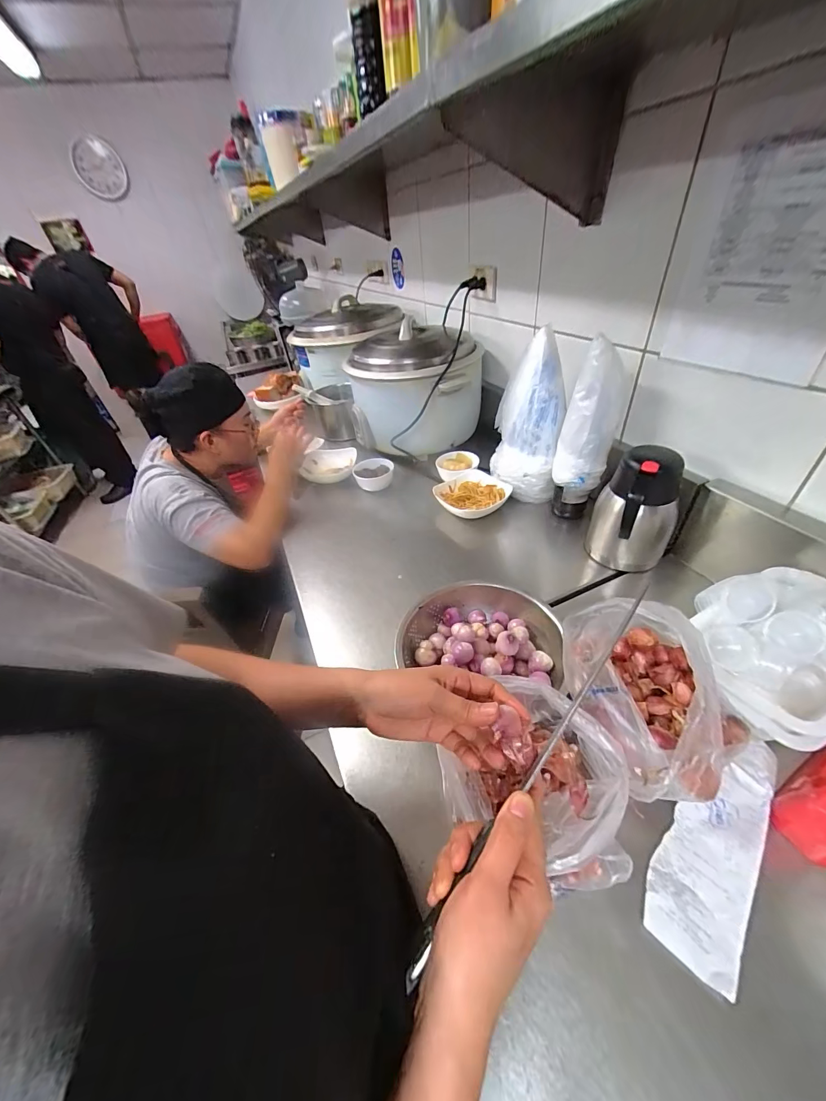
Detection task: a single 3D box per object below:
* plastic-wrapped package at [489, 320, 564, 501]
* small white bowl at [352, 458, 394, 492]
[{"bbox_3d":[0.245,-0.275,0.806,0.140,0.295,0.134,4,42,14],"label":"plastic-wrapped package"},{"bbox_3d":[-0.103,-0.203,0.997,0.107,0.042,0.093,-16,42,-9],"label":"small white bowl"}]

